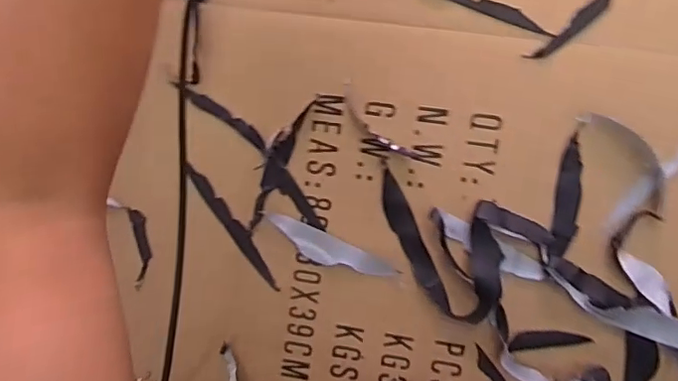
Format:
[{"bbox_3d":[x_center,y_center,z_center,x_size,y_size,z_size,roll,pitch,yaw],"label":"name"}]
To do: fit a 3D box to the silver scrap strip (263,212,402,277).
[{"bbox_3d":[-0.008,0.041,0.378,0.094,0.004,0.020,28,98,4],"label":"silver scrap strip"}]

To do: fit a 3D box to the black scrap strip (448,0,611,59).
[{"bbox_3d":[0.103,-0.107,0.346,0.119,0.004,0.042,8,96,6],"label":"black scrap strip"}]

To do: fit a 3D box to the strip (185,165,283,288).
[{"bbox_3d":[-0.072,0.025,0.386,0.011,0.005,0.103,-34,92,10],"label":"strip"}]

